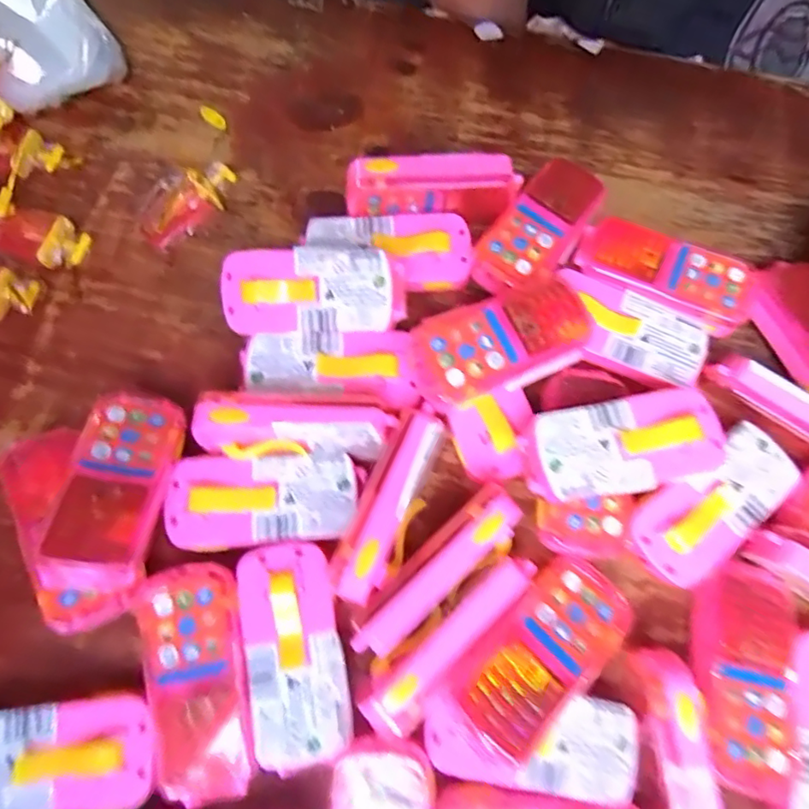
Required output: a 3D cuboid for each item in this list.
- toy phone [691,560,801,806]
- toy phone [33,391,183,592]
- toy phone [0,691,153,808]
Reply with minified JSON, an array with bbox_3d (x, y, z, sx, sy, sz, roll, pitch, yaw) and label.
[{"bbox_3d":[0.165,0.127,0.262,0.047,0.022,0.103,19,61,4],"label":"toy phone"},{"bbox_3d":[-0.139,0.036,0.263,0.046,0.013,0.104,11,50,-19],"label":"toy phone"},{"bbox_3d":[-0.164,0.164,0.251,0.095,0.019,0.049,-8,75,-3],"label":"toy phone"}]

